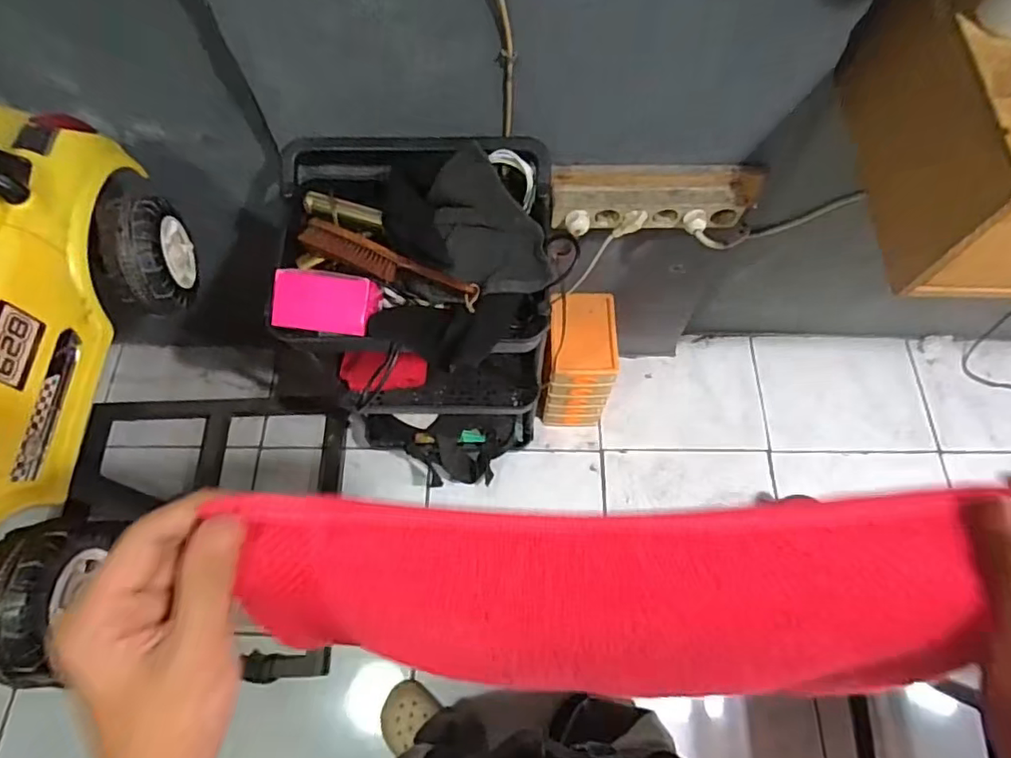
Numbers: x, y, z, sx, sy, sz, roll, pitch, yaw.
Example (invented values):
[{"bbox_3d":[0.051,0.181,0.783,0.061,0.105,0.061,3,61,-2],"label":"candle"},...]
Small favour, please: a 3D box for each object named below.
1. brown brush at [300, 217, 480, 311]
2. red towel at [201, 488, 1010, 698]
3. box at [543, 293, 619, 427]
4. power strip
[{"bbox_3d":[-0.153,-0.153,0.758,0.261,0.046,0.034,24,69,10],"label":"brown brush"},{"bbox_3d":[0.041,0.104,0.262,0.306,0.118,0.015,0,26,3],"label":"red towel"},{"bbox_3d":[0.159,-0.029,1.268,0.142,0.303,0.184,-2,67,0],"label":"box"},{"bbox_3d":[0.230,-0.276,0.878,0.322,0.073,0.067,-1,67,0],"label":"power strip"}]

